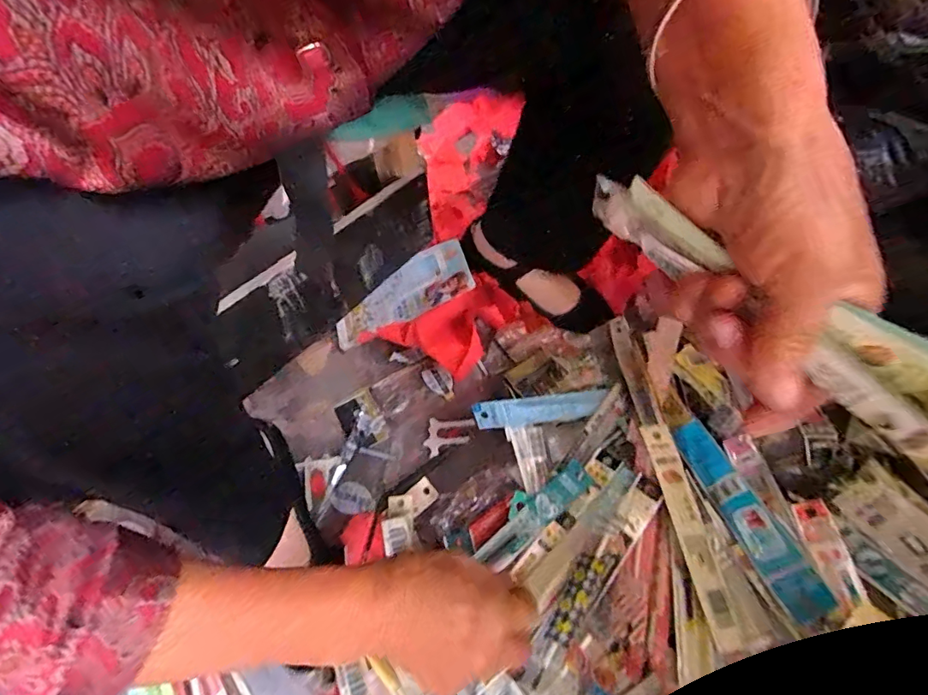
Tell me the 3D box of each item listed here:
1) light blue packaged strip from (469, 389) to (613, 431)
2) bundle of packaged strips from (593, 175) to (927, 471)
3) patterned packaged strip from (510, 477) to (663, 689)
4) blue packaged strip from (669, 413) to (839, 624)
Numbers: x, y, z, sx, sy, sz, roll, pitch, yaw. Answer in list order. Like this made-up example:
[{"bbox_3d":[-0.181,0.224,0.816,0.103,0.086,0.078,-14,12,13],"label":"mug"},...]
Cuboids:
[{"bbox_3d":[0.078,0.060,0.467,0.143,0.008,0.026,-4,79,-22],"label":"light blue packaged strip"},{"bbox_3d":[0.127,-0.025,0.195,0.033,0.039,0.180,-35,63,-19],"label":"bundle of packaged strips"},{"bbox_3d":[0.101,0.179,0.378,0.026,0.008,0.183,36,65,20],"label":"patterned packaged strip"},{"bbox_3d":[0.231,0.134,0.402,0.032,0.004,0.171,-35,44,14],"label":"blue packaged strip"}]

